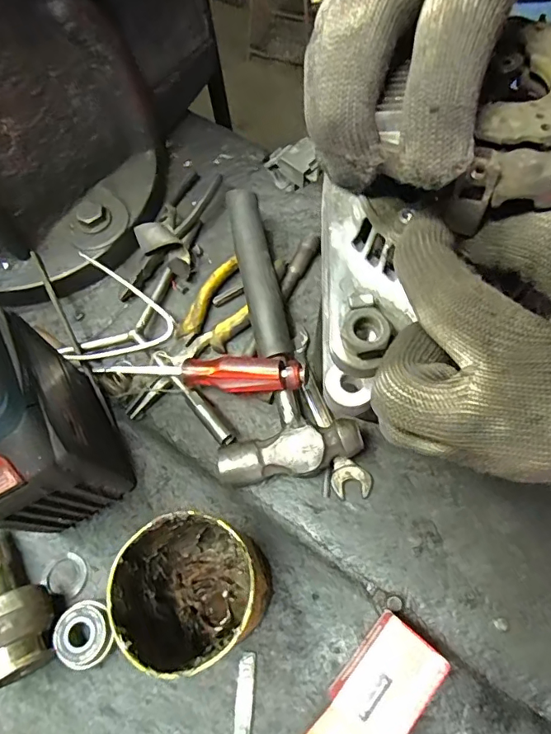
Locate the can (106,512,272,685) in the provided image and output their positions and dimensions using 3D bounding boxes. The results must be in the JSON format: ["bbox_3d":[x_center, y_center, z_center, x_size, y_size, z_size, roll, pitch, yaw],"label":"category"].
[{"bbox_3d":[-0.044,0.131,0.289,0.074,0.115,0.071,-2,65,3],"label":"can"}]

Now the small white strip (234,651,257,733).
[{"bbox_3d":[-0.020,0.222,0.308,0.011,0.004,0.066,2,67,5],"label":"small white strip"}]

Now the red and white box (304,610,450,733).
[{"bbox_3d":[0.059,0.201,0.290,0.043,0.043,0.095,36,73,18],"label":"red and white box"}]

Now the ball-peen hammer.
[{"bbox_3d":[-0.020,-0.014,0.378,0.104,0.048,0.220,-21,65,-6],"label":"ball-peen hammer"}]

